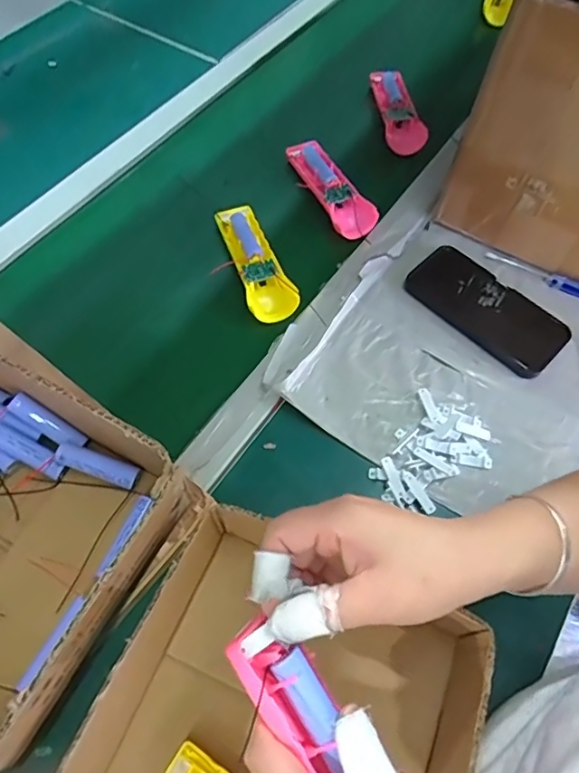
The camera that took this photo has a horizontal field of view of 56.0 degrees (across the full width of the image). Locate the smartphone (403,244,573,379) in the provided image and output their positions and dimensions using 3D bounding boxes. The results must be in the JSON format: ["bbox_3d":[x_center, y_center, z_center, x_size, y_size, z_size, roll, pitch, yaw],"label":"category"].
[{"bbox_3d":[0.206,-0.081,0.572,0.164,0.013,0.084,41,67,18],"label":"smartphone"}]

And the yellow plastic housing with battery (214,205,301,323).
[{"bbox_3d":[-0.040,-0.138,0.582,0.050,0.021,0.155,-21,64,-13],"label":"yellow plastic housing with battery"}]

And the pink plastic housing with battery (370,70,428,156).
[{"bbox_3d":[0.137,-0.348,0.687,0.041,0.024,0.157,-4,62,-5],"label":"pink plastic housing with battery"}]

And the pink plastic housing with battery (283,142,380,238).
[{"bbox_3d":[0.048,-0.234,0.635,0.040,0.028,0.162,-22,65,-14],"label":"pink plastic housing with battery"}]

